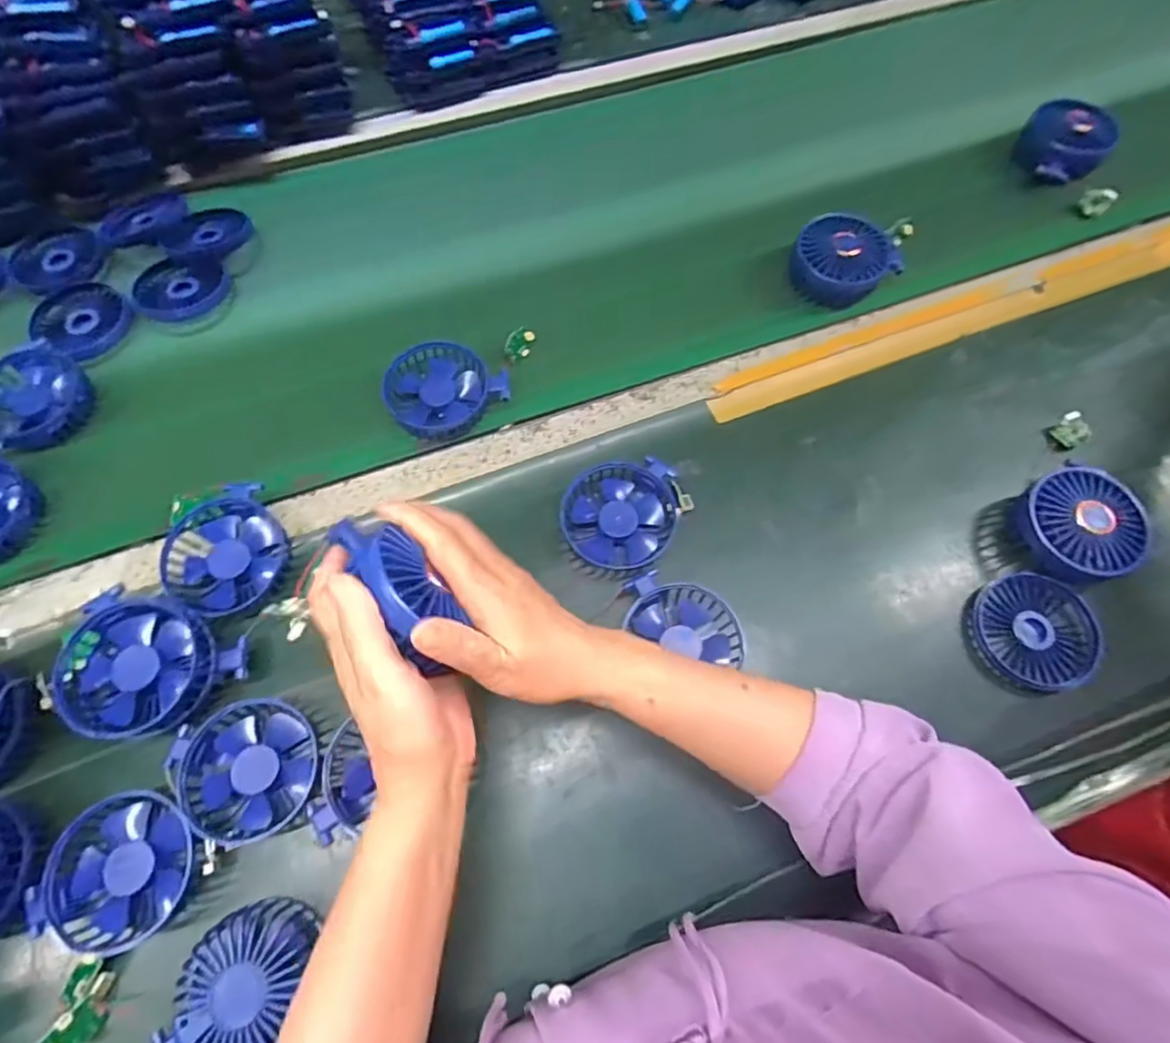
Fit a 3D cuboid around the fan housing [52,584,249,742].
[{"bbox_3d":[-0.305,0.103,0.427,0.104,0.033,0.094,18,68,7],"label":"fan housing"}]

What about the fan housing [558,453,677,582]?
[{"bbox_3d":[0.028,-0.002,0.492,0.094,0.028,0.084,-9,67,-5],"label":"fan housing"}]

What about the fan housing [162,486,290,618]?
[{"bbox_3d":[-0.276,0.026,0.477,0.085,0.035,0.098,-25,69,-11],"label":"fan housing"}]

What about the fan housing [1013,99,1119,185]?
[{"bbox_3d":[0.502,-0.395,0.645,0.082,0.049,0.079,0,69,0],"label":"fan housing"}]

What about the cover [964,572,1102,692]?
[{"bbox_3d":[0.341,0.084,0.467,0.086,0.022,0.085,-14,67,-6],"label":"cover"}]

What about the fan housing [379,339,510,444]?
[{"bbox_3d":[-0.128,-0.118,0.539,0.093,0.024,0.095,0,67,0],"label":"fan housing"}]

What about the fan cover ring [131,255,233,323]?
[{"bbox_3d":[-0.386,-0.224,0.586,0.083,0.014,0.074,-42,73,-17],"label":"fan cover ring"}]

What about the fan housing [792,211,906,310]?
[{"bbox_3d":[0.244,-0.250,0.589,0.092,0.035,0.087,0,67,0],"label":"fan housing"}]

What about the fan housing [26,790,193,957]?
[{"bbox_3d":[-0.297,0.226,0.397,0.082,0.032,0.091,21,70,8],"label":"fan housing"}]

